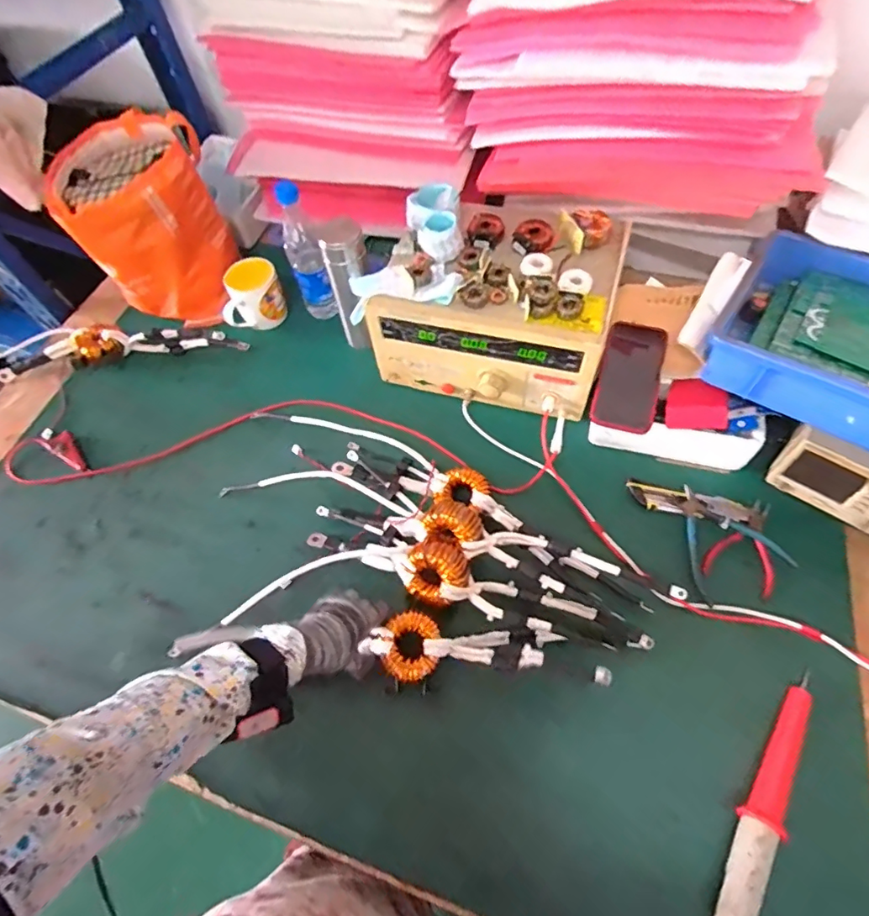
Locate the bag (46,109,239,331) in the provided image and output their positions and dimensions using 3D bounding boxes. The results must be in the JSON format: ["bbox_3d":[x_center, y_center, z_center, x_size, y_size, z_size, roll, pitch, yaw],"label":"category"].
[{"bbox_3d":[-0.470,-0.389,0.865,0.221,0.243,0.220,-23,60,-9],"label":"bag"}]

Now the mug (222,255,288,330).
[{"bbox_3d":[-0.310,-0.274,0.870,0.102,0.100,0.081,-20,60,-7],"label":"mug"}]

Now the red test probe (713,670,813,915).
[{"bbox_3d":[0.332,0.333,0.500,0.031,0.040,0.253,29,66,19],"label":"red test probe"}]

